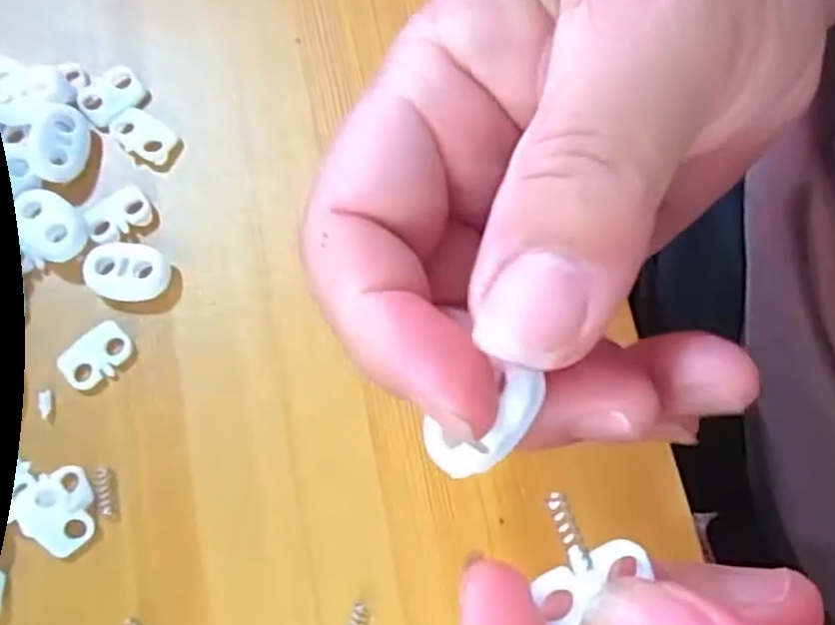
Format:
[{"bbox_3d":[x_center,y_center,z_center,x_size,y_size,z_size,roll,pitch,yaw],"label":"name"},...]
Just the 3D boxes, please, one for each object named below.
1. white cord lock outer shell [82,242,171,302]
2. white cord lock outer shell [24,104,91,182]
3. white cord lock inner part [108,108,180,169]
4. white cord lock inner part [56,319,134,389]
[{"bbox_3d":[-0.077,-0.010,0.202,0.022,0.005,0.015,2,73,2],"label":"white cord lock outer shell"},{"bbox_3d":[-0.099,-0.047,0.210,0.015,0.004,0.023,14,77,-20],"label":"white cord lock outer shell"},{"bbox_3d":[-0.078,-0.050,0.215,0.019,0.004,0.013,36,77,11],"label":"white cord lock inner part"},{"bbox_3d":[-0.083,0.011,0.197,0.018,0.004,0.013,-41,76,-10],"label":"white cord lock inner part"}]

